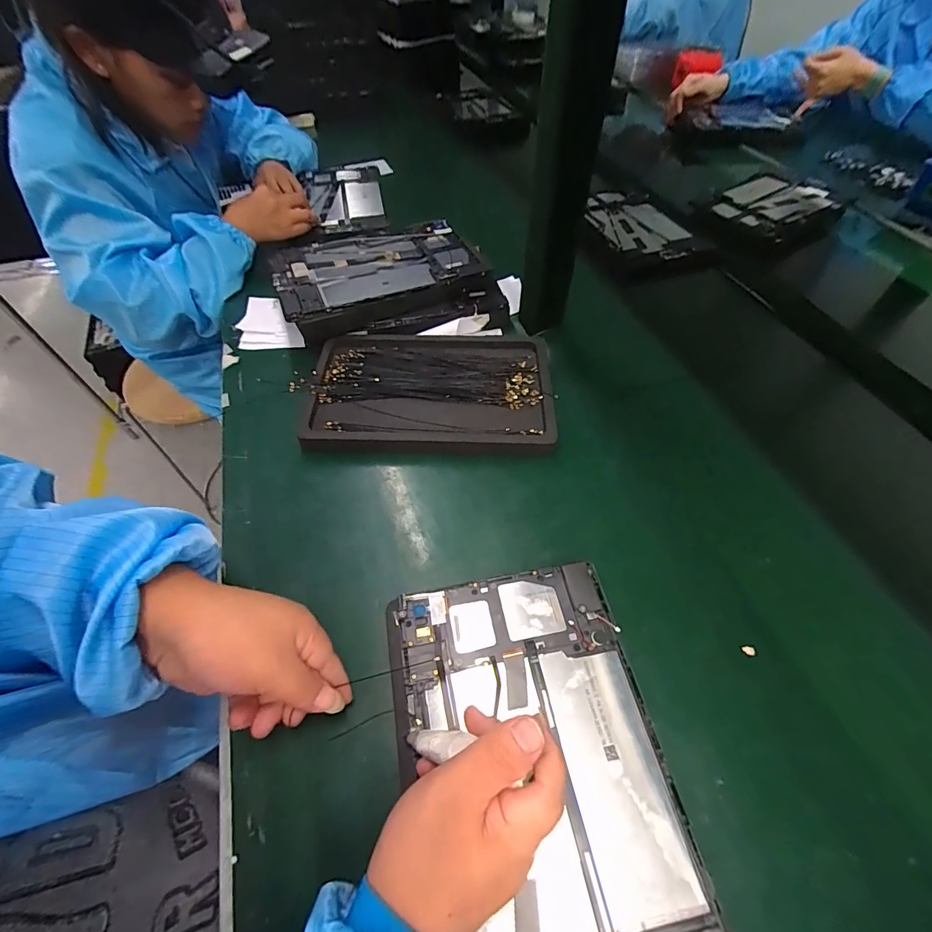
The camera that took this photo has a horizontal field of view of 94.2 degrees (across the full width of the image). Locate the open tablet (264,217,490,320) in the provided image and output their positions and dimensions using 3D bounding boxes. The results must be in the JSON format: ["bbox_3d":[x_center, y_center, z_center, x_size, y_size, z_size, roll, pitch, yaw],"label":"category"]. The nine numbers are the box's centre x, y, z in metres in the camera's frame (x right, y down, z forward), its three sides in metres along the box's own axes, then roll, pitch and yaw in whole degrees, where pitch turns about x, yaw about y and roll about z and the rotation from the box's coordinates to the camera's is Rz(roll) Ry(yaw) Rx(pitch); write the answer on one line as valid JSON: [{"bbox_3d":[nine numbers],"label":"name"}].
[{"bbox_3d":[-0.111,-0.249,0.534,0.240,0.011,0.148,-20,58,-12],"label":"open tablet"}]

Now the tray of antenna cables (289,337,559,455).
[{"bbox_3d":[-0.038,-0.080,0.458,0.253,0.023,0.160,0,56,1],"label":"tray of antenna cables"}]

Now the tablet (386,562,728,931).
[{"bbox_3d":[0.042,0.184,0.259,0.156,0.010,0.242,-9,56,-6],"label":"tablet"}]

